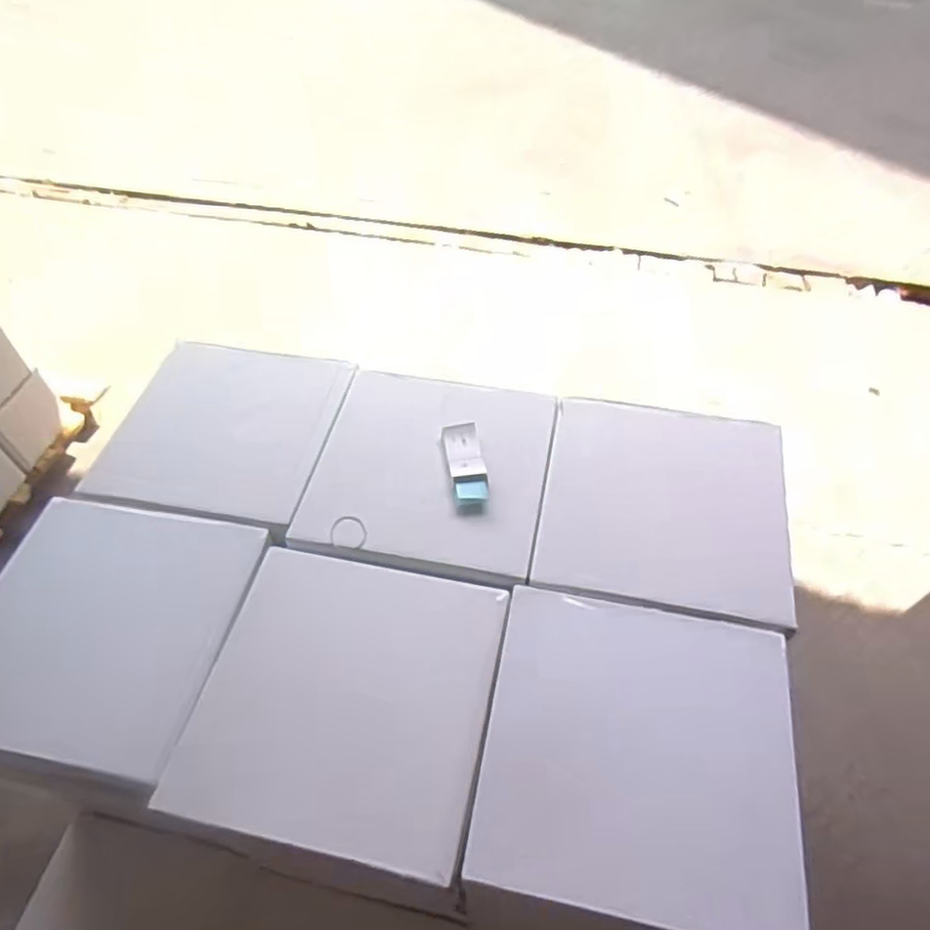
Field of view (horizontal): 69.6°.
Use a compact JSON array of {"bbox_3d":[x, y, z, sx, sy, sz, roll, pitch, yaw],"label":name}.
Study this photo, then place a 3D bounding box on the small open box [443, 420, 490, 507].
[{"bbox_3d":[0.002,-0.002,0.921,0.048,0.018,0.133,-8,53,-5],"label":"small open box"}]

